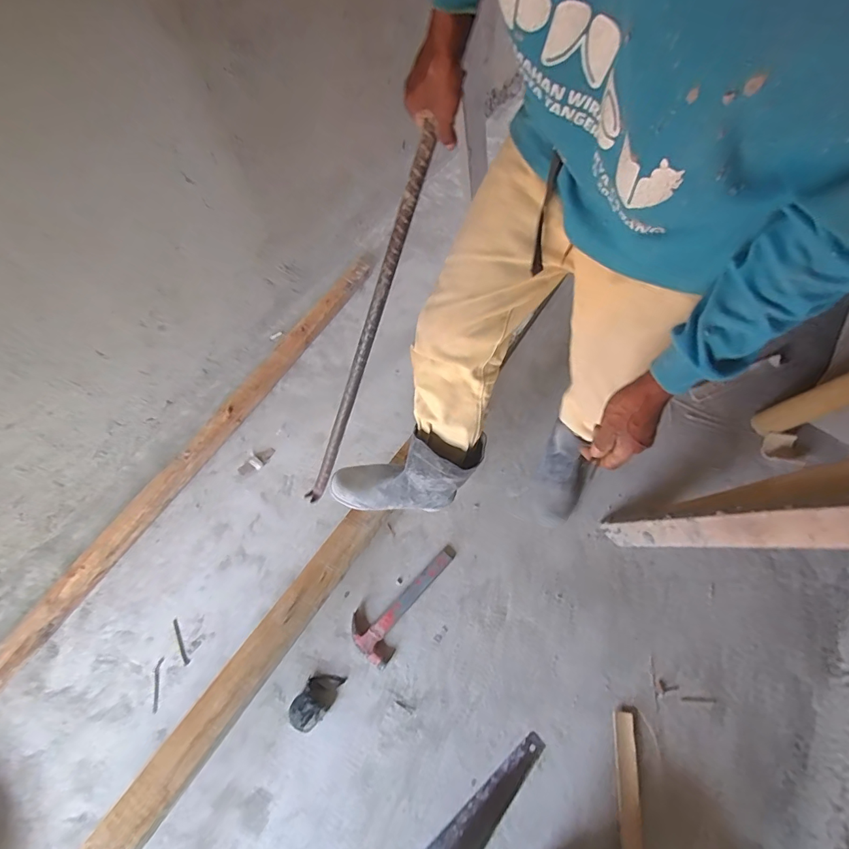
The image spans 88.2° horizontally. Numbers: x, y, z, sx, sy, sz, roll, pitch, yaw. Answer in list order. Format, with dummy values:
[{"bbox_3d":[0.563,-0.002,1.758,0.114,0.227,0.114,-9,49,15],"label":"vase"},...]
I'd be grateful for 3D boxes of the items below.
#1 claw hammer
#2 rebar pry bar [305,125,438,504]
[{"bbox_3d":[-0.045,0.386,0.995,0.114,0.029,0.293,35,67,17],"label":"claw hammer"},{"bbox_3d":[-0.099,-0.114,0.689,0.020,0.611,0.024,33,30,17],"label":"rebar pry bar"}]

